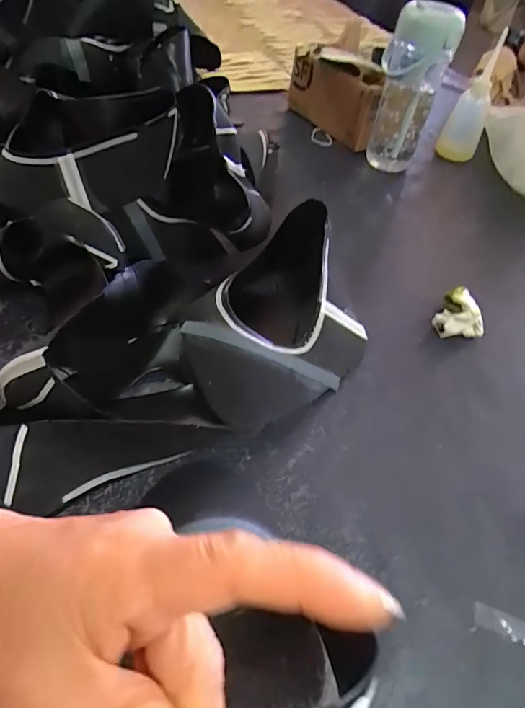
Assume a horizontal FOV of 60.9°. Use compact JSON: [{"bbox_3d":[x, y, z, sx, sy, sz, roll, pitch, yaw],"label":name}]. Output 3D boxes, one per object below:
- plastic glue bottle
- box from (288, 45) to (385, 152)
[{"bbox_3d":[0.341,-0.400,0.734,0.052,0.166,0.046,-7,49,-14],"label":"plastic glue bottle"},{"bbox_3d":[0.137,-0.452,0.779,0.086,0.115,0.211,-20,53,-25],"label":"box"}]

